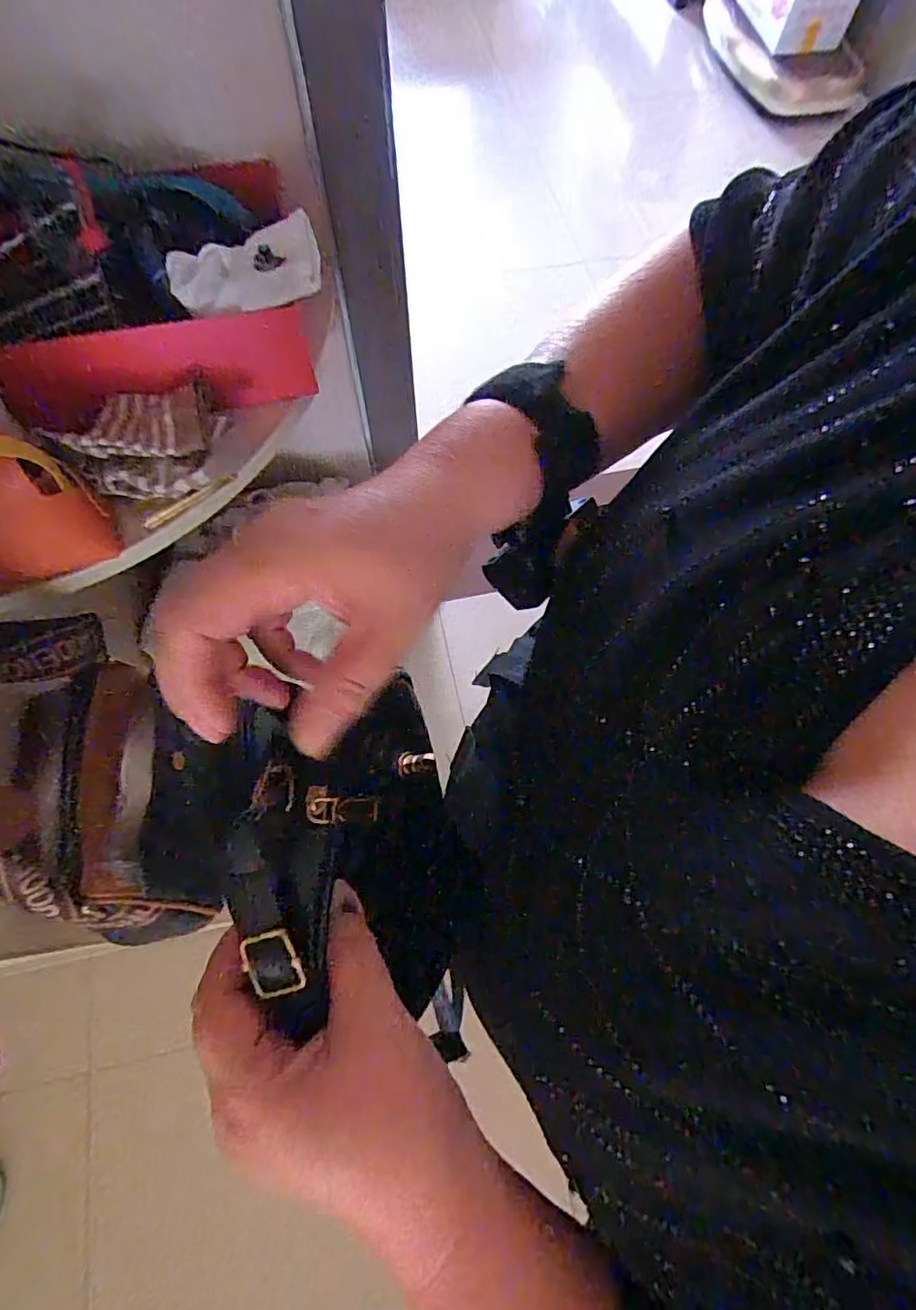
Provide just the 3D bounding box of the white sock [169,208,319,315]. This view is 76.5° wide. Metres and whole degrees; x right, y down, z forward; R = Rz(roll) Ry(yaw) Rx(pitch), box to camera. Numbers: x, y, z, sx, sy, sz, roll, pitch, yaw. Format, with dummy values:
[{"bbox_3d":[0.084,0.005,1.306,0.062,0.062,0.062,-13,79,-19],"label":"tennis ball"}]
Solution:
[{"bbox_3d":[-0.164,-0.292,0.442,0.120,0.010,0.058,-7,89,11],"label":"white sock"}]

